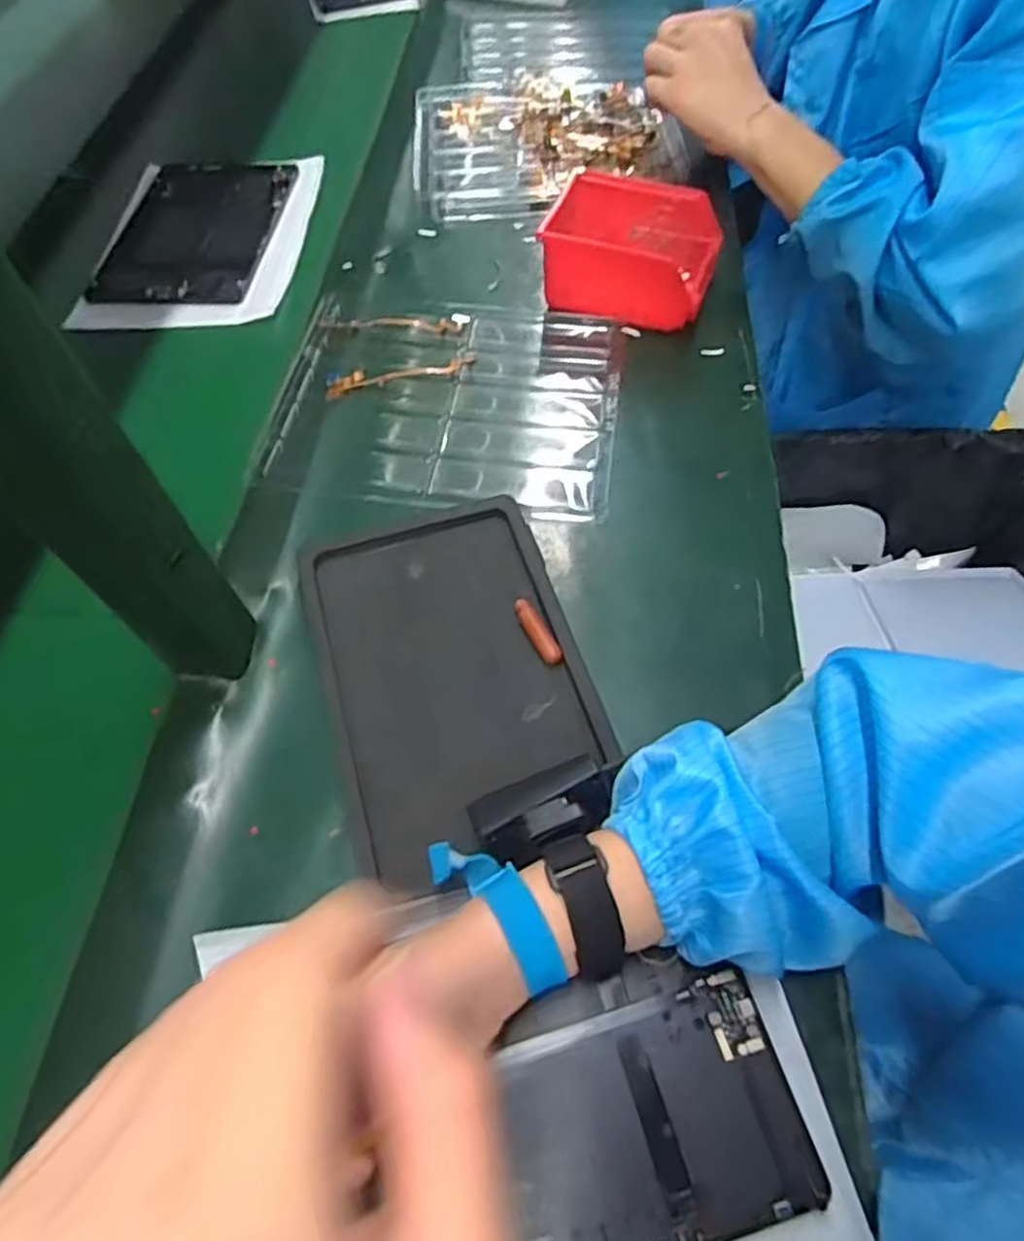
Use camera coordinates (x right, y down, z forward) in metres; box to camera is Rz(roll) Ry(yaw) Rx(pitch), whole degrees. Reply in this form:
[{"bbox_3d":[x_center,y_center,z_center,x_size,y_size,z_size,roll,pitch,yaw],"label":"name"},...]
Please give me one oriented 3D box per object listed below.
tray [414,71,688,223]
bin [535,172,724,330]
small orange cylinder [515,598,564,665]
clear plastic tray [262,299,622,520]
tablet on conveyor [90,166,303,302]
[{"bbox_3d":[0.033,-0.533,0.801,0.280,0.029,0.245,-9,57,-3],"label":"tray"},{"bbox_3d":[0.105,-0.323,0.642,0.138,0.074,0.110,16,60,13],"label":"bin"},{"bbox_3d":[0.016,0.007,0.464,0.013,0.009,0.052,-24,59,-12],"label":"small orange cylinder"},{"bbox_3d":[-0.048,-0.189,0.599,0.261,0.014,0.234,5,58,7],"label":"clear plastic tray"},{"bbox_3d":[-0.321,-0.402,0.747,0.161,0.013,0.243,1,57,4],"label":"tablet on conveyor"}]

